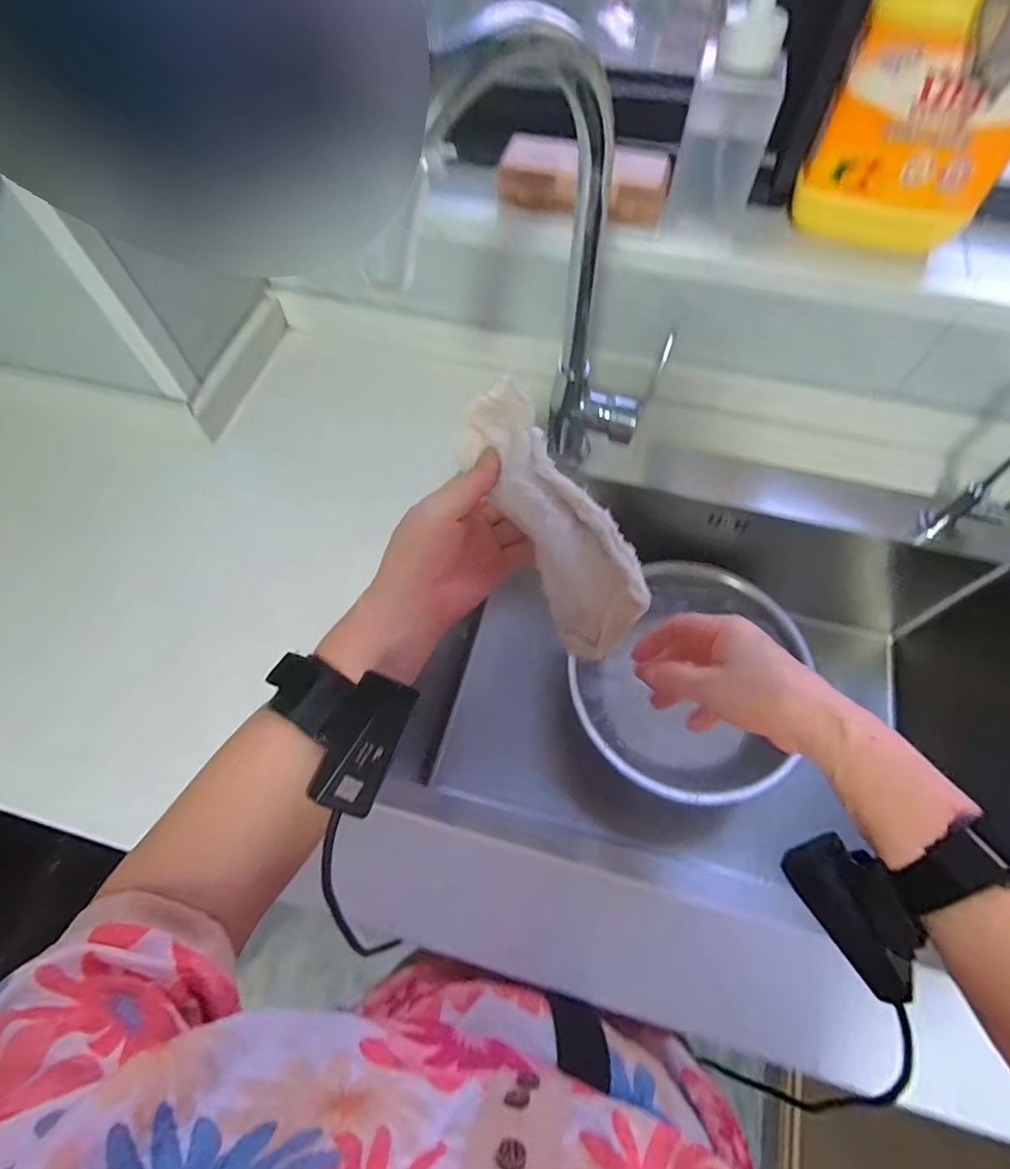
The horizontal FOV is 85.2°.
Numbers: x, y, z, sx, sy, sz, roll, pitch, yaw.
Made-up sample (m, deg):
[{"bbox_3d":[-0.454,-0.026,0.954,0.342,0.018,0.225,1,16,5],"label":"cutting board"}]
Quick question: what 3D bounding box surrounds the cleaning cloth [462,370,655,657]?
[{"bbox_3d":[0.033,-0.037,0.350,0.054,0.045,0.175,-32,98,-13],"label":"cleaning cloth"}]

